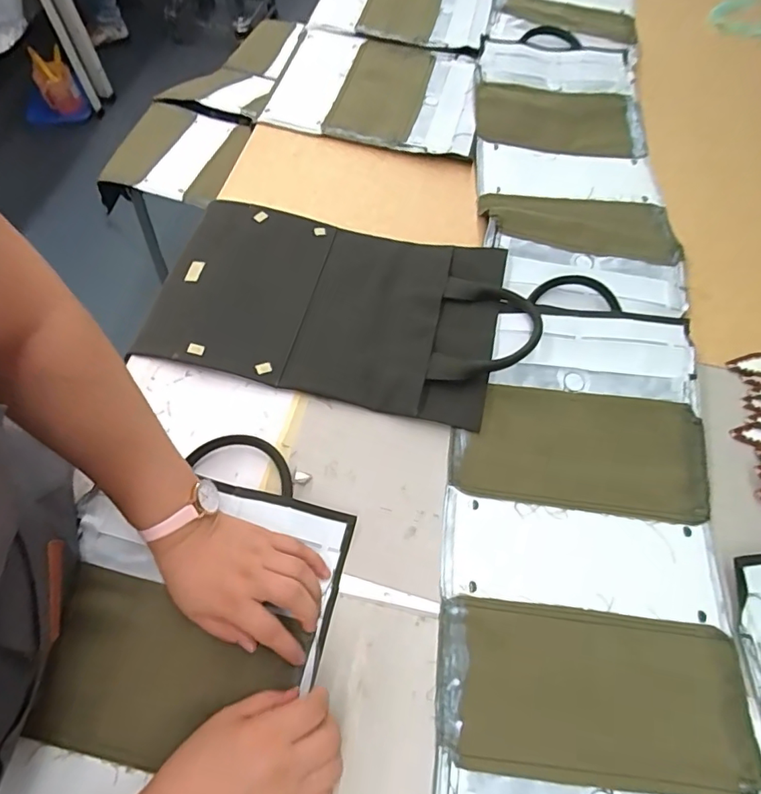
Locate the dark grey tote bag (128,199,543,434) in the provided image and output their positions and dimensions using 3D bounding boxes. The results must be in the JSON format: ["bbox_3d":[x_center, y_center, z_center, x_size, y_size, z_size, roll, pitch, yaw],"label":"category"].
[{"bbox_3d":[-0.038,-0.102,0.558,0.393,0.024,0.221,12,62,3],"label":"dark grey tote bag"}]

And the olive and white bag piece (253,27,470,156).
[{"bbox_3d":[-0.007,-0.455,0.765,0.296,0.040,0.246,13,62,3],"label":"olive and white bag piece"}]

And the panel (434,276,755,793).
[{"bbox_3d":[0.181,0.149,0.441,0.237,0.035,0.544,9,62,1],"label":"panel"}]

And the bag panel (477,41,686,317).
[{"bbox_3d":[0.257,-0.333,0.697,0.246,0.044,0.528,6,64,-3],"label":"bag panel"}]

